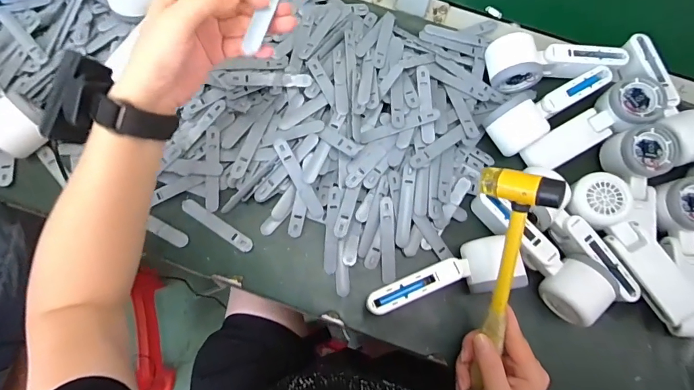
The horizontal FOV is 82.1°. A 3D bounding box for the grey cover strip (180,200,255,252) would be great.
[{"bbox_3d":[-0.145,0.034,0.443,0.094,0.006,0.015,33,75,7],"label":"grey cover strip"}]

